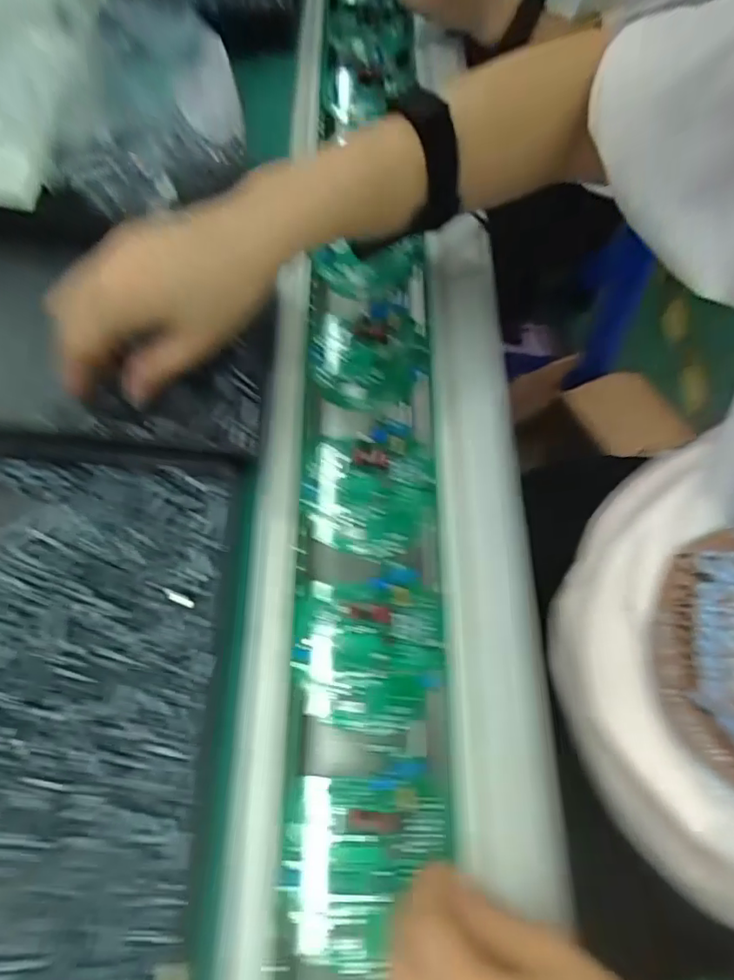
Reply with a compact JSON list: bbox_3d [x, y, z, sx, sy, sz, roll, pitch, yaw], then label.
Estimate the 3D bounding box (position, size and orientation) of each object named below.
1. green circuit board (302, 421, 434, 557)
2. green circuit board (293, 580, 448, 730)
[{"bbox_3d":[0.002,-0.004,0.366,0.085,0.012,0.093,5,66,1],"label":"green circuit board"},{"bbox_3d":[0.000,0.095,0.325,0.086,0.008,0.079,4,66,1],"label":"green circuit board"}]

